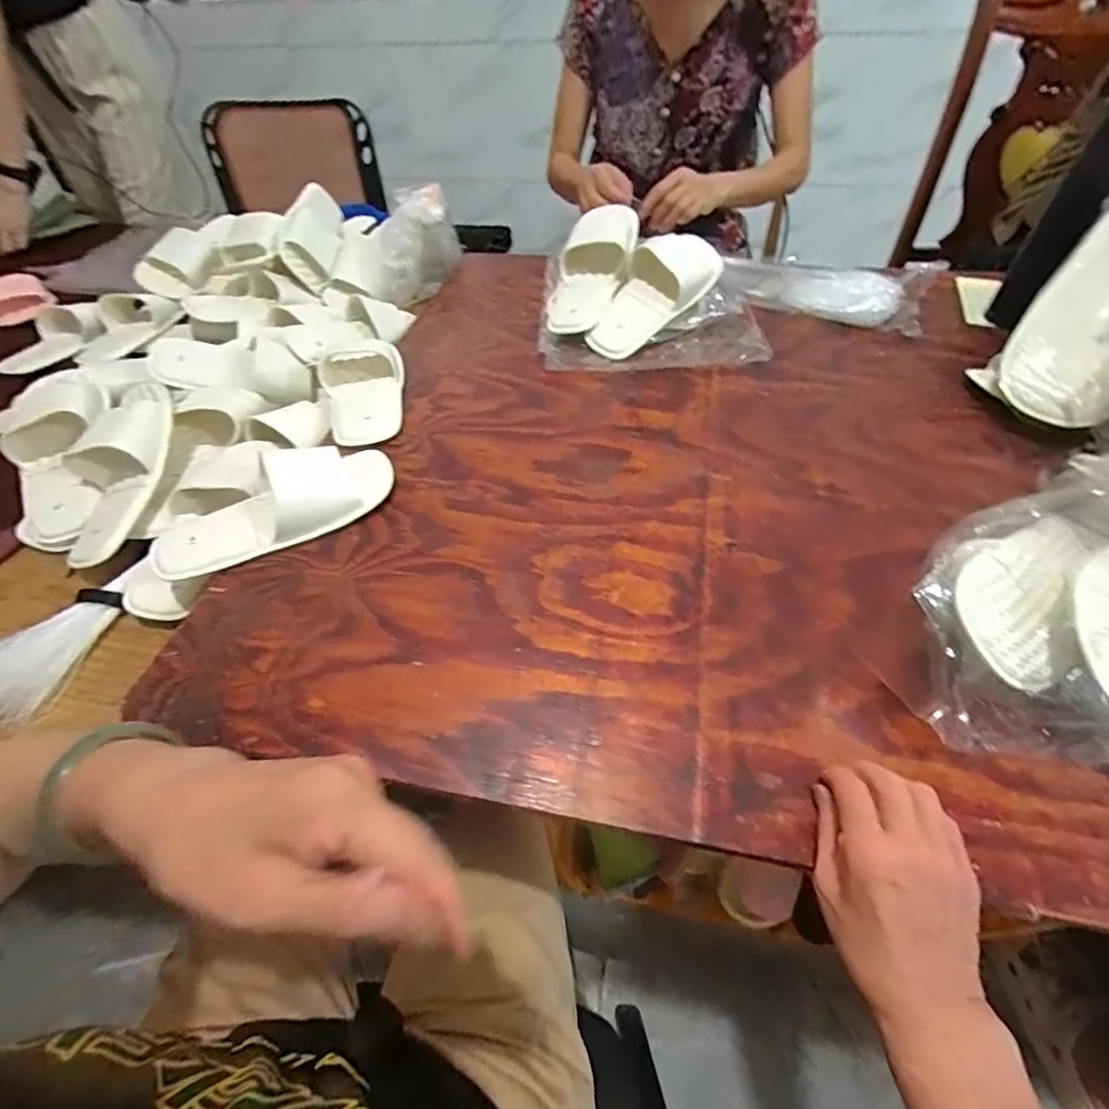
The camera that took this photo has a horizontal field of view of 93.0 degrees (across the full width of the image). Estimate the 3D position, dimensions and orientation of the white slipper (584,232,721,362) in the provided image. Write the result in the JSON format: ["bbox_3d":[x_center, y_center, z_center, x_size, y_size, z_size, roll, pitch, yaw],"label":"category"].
[{"bbox_3d":[0.131,-0.358,0.716,0.214,0.073,0.078,-45,59,-2],"label":"white slipper"}]

